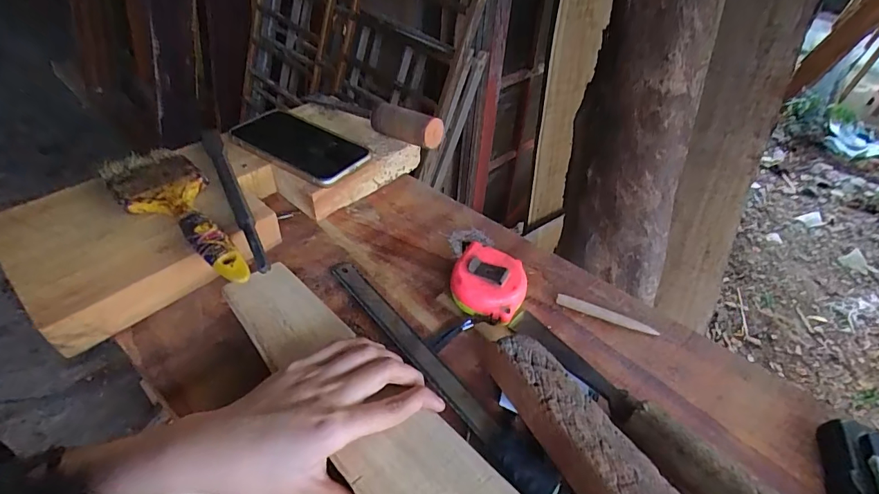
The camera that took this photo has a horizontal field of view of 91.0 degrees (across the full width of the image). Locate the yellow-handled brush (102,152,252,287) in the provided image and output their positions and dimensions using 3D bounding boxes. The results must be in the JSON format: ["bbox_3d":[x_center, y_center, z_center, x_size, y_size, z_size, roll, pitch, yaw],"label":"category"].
[{"bbox_3d":[-0.222,-0.034,0.376,0.205,0.016,0.064,34,50,25],"label":"yellow-handled brush"}]

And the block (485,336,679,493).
[{"bbox_3d":[0.107,0.141,0.265,0.045,0.029,0.213,-19,49,-25],"label":"block"}]

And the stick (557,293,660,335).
[{"bbox_3d":[0.148,0.060,0.382,0.086,0.007,0.010,19,45,12],"label":"stick"}]

